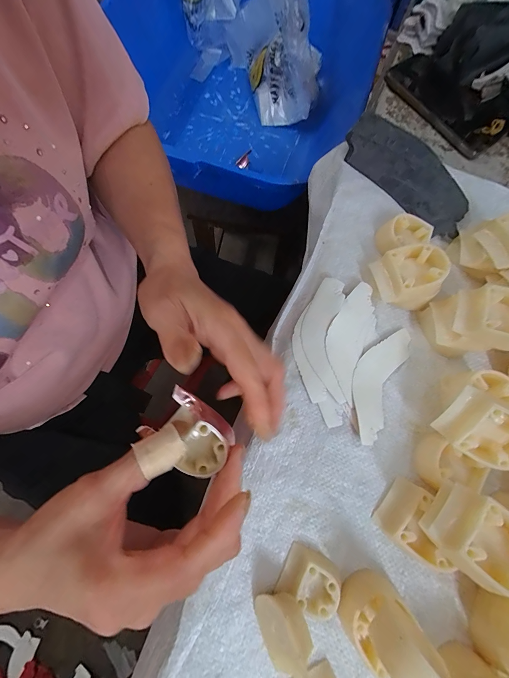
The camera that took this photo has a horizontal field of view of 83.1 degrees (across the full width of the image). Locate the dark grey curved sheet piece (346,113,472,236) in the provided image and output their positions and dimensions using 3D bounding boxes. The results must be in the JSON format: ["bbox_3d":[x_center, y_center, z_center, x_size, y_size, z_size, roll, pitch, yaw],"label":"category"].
[{"bbox_3d":[0.174,-0.192,0.326,0.078,0.017,0.166,-38,83,-8],"label":"dark grey curved sheet piece"}]

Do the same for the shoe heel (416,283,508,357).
[{"bbox_3d":[0.201,-0.016,0.256,0.065,0.056,0.055,4,73,-4],"label":"shoe heel"}]

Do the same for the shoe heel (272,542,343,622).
[{"bbox_3d":[0.042,0.180,0.213,0.042,0.017,0.034,28,74,5],"label":"shoe heel"}]

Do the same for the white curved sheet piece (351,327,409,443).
[{"bbox_3d":[0.114,0.037,0.268,0.040,0.005,0.113,30,73,-1],"label":"white curved sheet piece"}]

